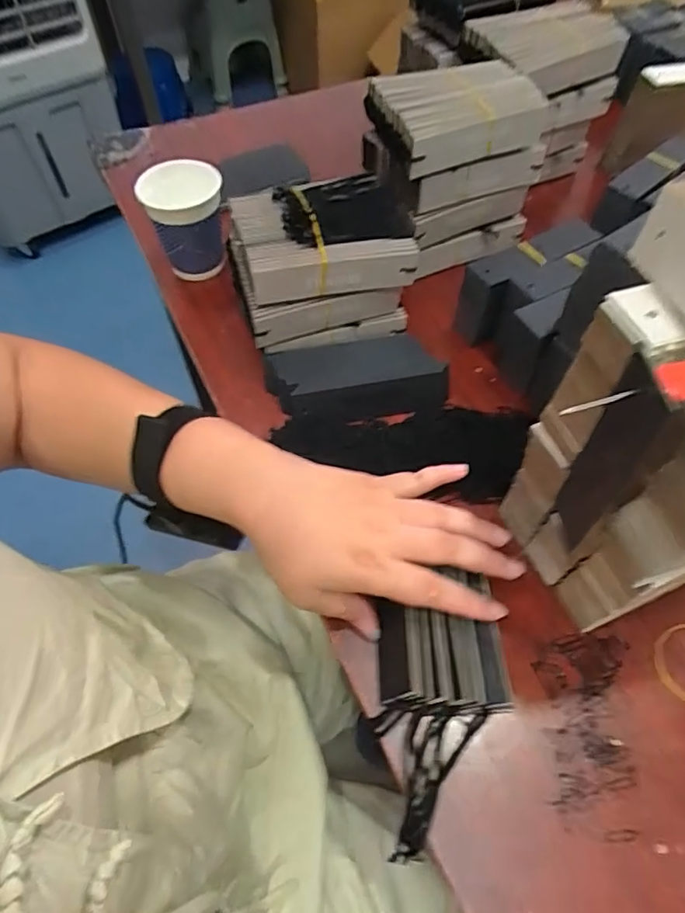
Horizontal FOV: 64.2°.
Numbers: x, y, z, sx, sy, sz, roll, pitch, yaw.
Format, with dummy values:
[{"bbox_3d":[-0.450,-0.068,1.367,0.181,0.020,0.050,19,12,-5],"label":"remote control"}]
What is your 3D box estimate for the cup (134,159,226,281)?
[{"bbox_3d":[-0.147,-0.225,0.521,0.069,0.088,0.069,0,57,0],"label":"cup"}]

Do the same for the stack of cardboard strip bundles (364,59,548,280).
[{"bbox_3d":[0.102,-0.265,0.515,0.138,0.150,0.089,-25,52,-15],"label":"stack of cardboard strip bundles"}]

